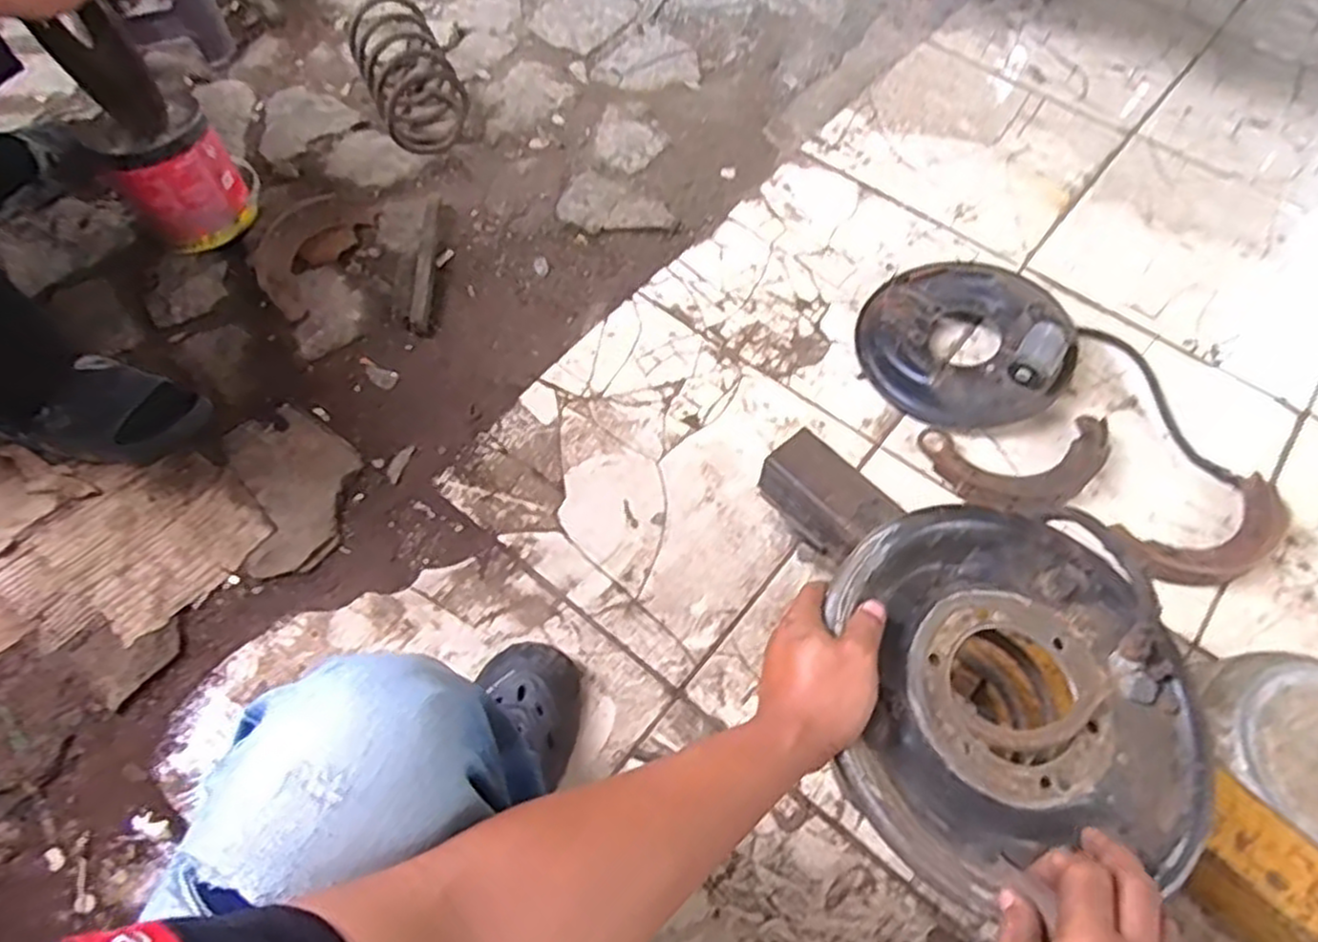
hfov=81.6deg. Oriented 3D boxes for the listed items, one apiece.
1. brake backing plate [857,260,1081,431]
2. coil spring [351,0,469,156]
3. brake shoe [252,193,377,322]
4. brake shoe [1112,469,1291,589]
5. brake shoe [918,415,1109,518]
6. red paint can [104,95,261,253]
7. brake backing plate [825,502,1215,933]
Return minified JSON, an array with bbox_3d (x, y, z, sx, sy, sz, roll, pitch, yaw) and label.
[{"bbox_3d":[0.408,-0.183,1.021,0.254,0.084,0.256,0,61,1],"label":"brake backing plate"},{"bbox_3d":[-0.424,-0.677,1.298,0.153,0.116,0.308,-22,63,-11],"label":"coil spring"},{"bbox_3d":[-0.503,-0.317,1.087,0.113,0.036,0.233,15,62,9],"label":"brake shoe"},{"bbox_3d":[0.655,0.078,0.903,0.201,0.032,0.098,-17,62,-8],"label":"brake shoe"},{"bbox_3d":[0.451,-0.007,0.949,0.228,0.032,0.132,-2,61,0],"label":"brake shoe"},{"bbox_3d":[-0.664,-0.414,1.074,0.155,0.161,0.152,-27,64,-16],"label":"red paint can"},{"bbox_3d":[0.237,0.140,0.514,0.245,0.050,0.241,0,61,1],"label":"brake backing plate"}]

